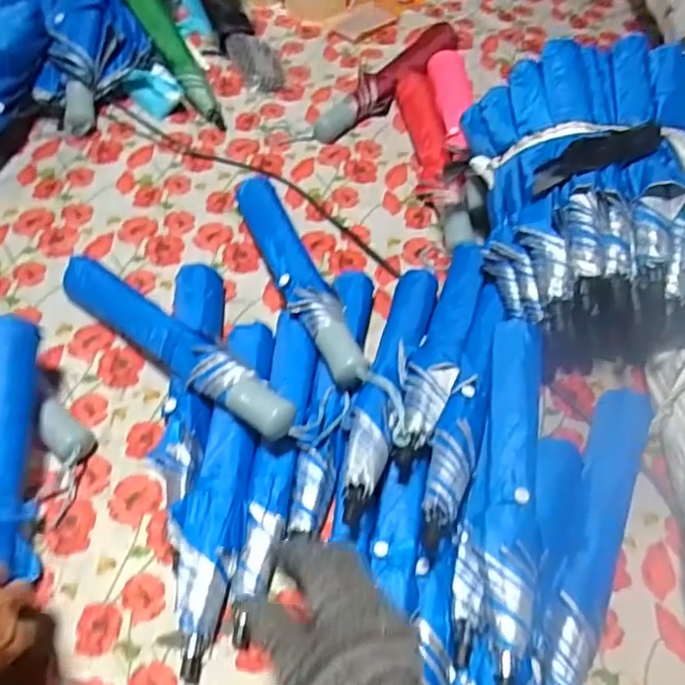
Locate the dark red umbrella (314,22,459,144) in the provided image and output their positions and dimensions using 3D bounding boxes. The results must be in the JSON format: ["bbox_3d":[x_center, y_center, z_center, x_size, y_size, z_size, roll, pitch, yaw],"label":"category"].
[{"bbox_3d":[0.081,-0.422,0.977,0.056,0.042,0.350,30,60,19],"label":"dark red umbrella"}]

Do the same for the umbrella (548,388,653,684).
[{"bbox_3d":[0.225,0.179,0.551,0.054,0.046,0.333,20,57,13],"label":"umbrella"}]

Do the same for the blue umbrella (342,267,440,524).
[{"bbox_3d":[0.049,0.026,0.612,0.045,0.036,0.324,13,42,9],"label":"blue umbrella"}]

